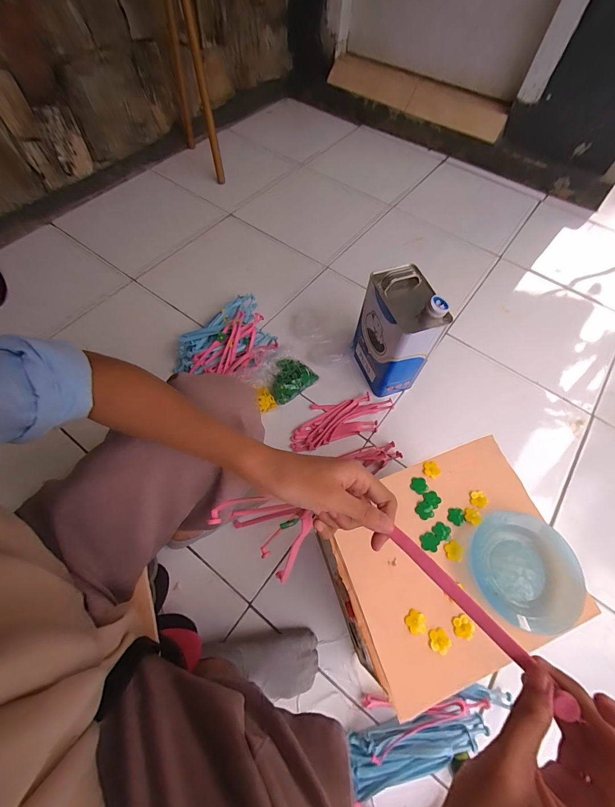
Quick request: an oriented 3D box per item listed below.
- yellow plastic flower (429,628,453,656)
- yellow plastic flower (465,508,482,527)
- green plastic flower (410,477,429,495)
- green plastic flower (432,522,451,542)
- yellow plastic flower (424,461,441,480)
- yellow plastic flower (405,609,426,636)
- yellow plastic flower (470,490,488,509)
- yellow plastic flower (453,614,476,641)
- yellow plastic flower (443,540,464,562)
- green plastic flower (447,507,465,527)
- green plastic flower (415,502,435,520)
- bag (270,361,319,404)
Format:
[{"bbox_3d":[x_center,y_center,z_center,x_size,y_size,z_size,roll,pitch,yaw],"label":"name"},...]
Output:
[{"bbox_3d":[0.152,0.274,0.382,0.023,0.004,0.024,1,63,-2],"label":"yellow plastic flower"},{"bbox_3d":[0.221,0.151,0.444,0.019,0.005,0.022,23,64,9],"label":"yellow plastic flower"},{"bbox_3d":[0.158,0.115,0.468,0.024,0.004,0.024,1,63,-2],"label":"green plastic flower"},{"bbox_3d":[0.180,0.170,0.442,0.022,0.004,0.024,1,63,-2],"label":"green plastic flower"},{"bbox_3d":[0.180,0.096,0.479,0.024,0.004,0.023,1,63,-2],"label":"yellow plastic flower"},{"bbox_3d":[0.128,0.258,0.392,0.024,0.004,0.024,1,63,-2],"label":"yellow plastic flower"},{"bbox_3d":[0.236,0.132,0.458,0.024,0.004,0.022,1,63,-2],"label":"yellow plastic flower"},{"bbox_3d":[0.183,0.261,0.390,0.024,0.004,0.023,1,63,-2],"label":"yellow plastic flower"},{"bbox_3d":[0.188,0.188,0.425,0.026,0.004,0.024,8,63,1],"label":"yellow plastic flower"},{"bbox_3d":[0.201,0.153,0.450,0.023,0.004,0.022,-3,63,-4],"label":"green plastic flower"},{"bbox_3d":[0.158,0.145,0.451,0.024,0.004,0.023,2,63,-2],"label":"green plastic flower"},{"bbox_3d":[-0.042,-0.060,0.799,0.119,0.036,0.084,-33,69,-18],"label":"bag"}]

